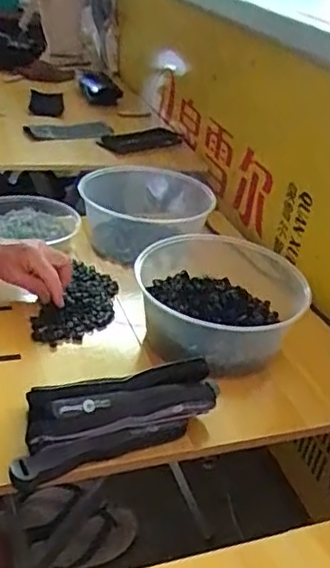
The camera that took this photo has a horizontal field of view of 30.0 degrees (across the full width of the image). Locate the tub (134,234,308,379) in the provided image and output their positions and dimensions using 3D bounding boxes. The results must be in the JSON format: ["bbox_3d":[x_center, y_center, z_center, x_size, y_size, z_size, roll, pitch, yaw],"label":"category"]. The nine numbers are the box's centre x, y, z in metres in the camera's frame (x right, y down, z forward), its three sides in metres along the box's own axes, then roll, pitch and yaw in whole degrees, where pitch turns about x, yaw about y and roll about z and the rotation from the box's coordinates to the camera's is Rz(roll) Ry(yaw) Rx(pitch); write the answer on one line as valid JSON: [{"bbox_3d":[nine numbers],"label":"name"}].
[{"bbox_3d":[0.074,0.029,0.855,0.210,0.113,0.220,6,30,-3],"label":"tub"}]

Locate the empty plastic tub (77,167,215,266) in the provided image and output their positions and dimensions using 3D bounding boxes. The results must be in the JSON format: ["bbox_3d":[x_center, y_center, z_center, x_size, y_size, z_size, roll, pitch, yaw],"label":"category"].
[{"bbox_3d":[-0.037,-0.140,1.127,0.231,0.102,0.261,5,31,-4],"label":"empty plastic tub"}]

